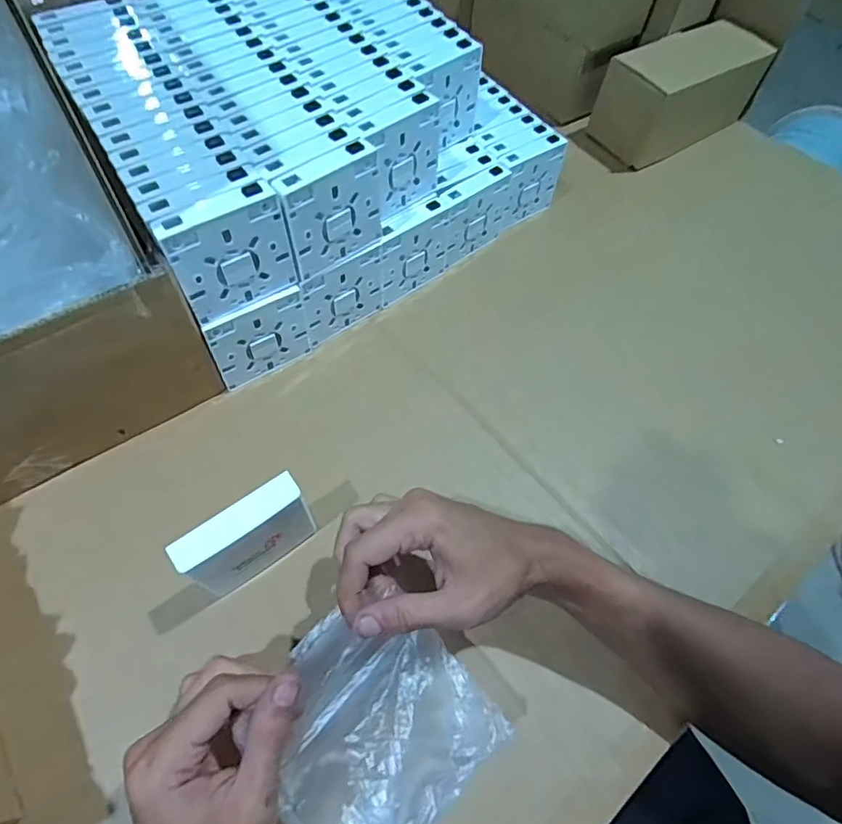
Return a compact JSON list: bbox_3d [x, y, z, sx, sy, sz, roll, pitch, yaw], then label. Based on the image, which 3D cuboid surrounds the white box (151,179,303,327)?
[{"bbox_3d":[-0.141,-0.117,0.392,0.086,0.086,0.020,-32,63,-19],"label":"white box"}]

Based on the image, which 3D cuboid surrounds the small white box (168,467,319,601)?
[{"bbox_3d":[-0.117,0.091,0.369,0.086,0.091,0.025,-33,66,-21],"label":"small white box"}]

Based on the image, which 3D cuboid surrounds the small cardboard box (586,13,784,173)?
[{"bbox_3d":[0.338,-0.418,0.683,0.198,0.099,0.107,-31,66,-20],"label":"small cardboard box"}]

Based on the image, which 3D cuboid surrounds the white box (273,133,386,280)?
[{"bbox_3d":[-0.071,-0.162,0.424,0.090,0.088,0.019,-36,64,-21],"label":"white box"}]

